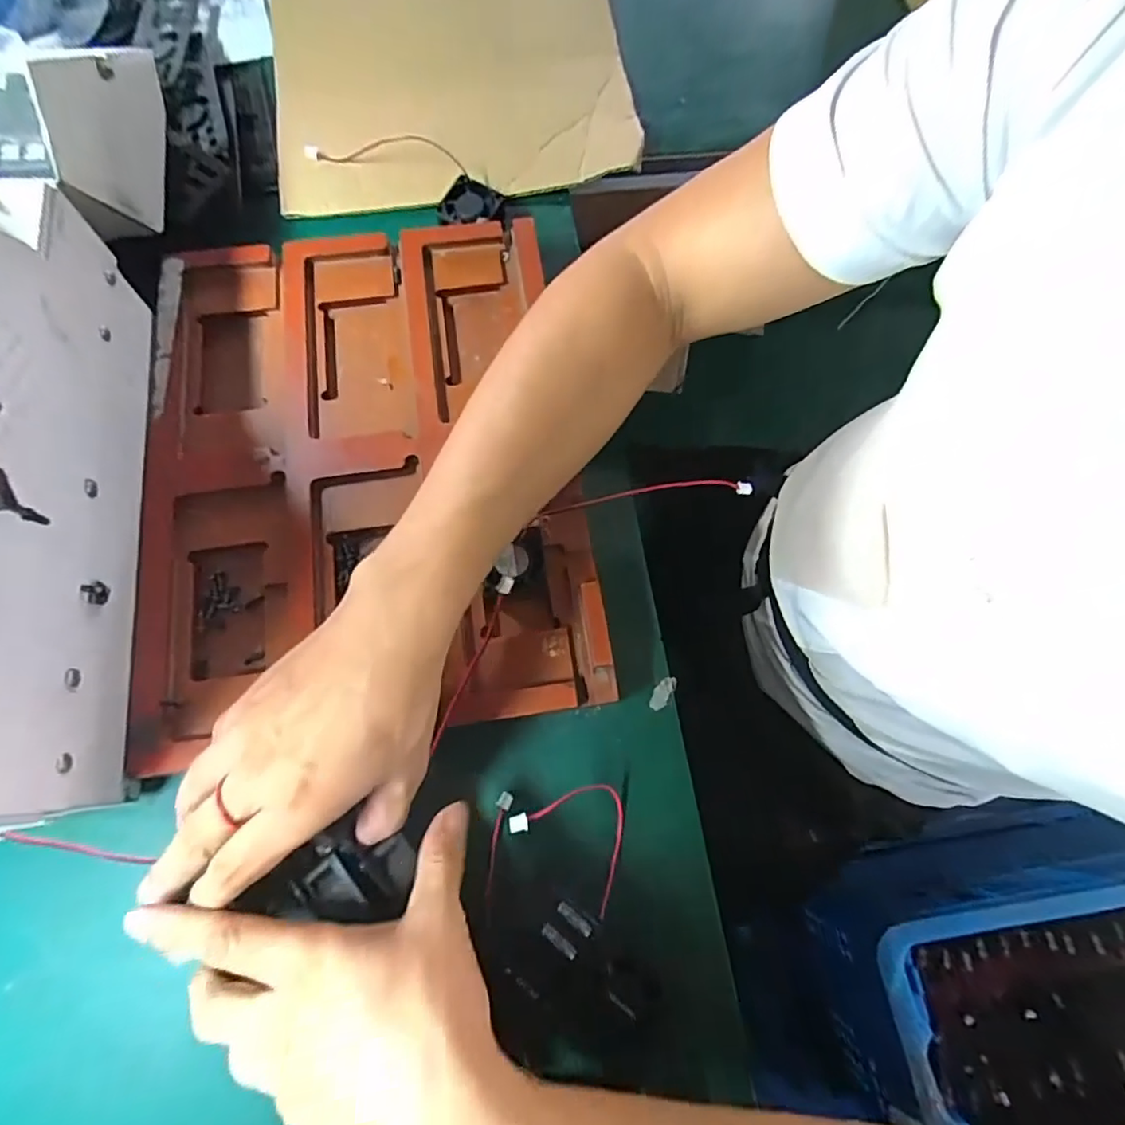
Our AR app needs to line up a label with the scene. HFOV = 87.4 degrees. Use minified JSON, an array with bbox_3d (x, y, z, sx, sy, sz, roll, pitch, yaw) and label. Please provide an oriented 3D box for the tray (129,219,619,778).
[{"bbox_3d":[-0.125,-0.067,0.377,0.261,0.020,0.340,-8,73,-4],"label":"tray"}]

